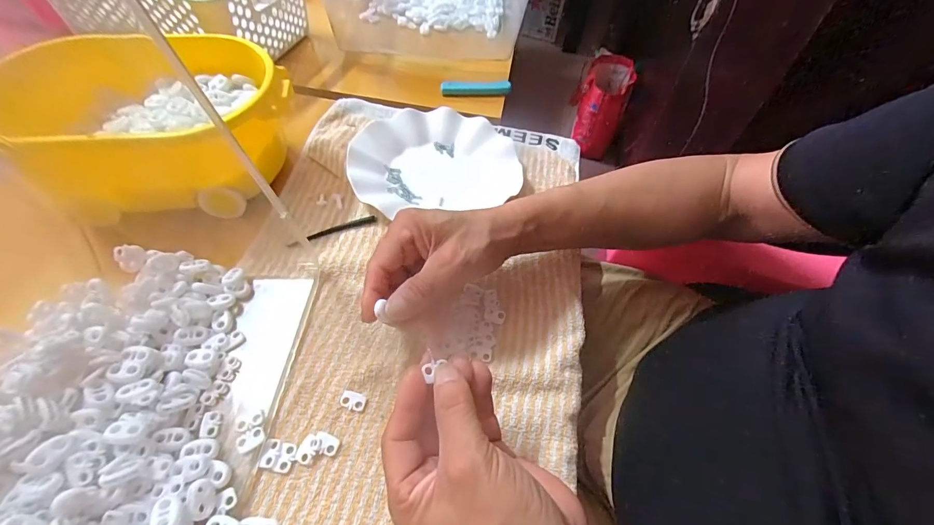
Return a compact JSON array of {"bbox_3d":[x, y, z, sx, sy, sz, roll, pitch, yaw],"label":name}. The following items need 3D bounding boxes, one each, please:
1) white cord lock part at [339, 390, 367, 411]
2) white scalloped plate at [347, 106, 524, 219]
[{"bbox_3d":[-0.087,0.104,0.302,0.019,0.004,0.013,12,55,5],"label":"white cord lock part"},{"bbox_3d":[-0.039,-0.121,0.460,0.180,0.028,0.180,2,55,-2],"label":"white scalloped plate"}]

